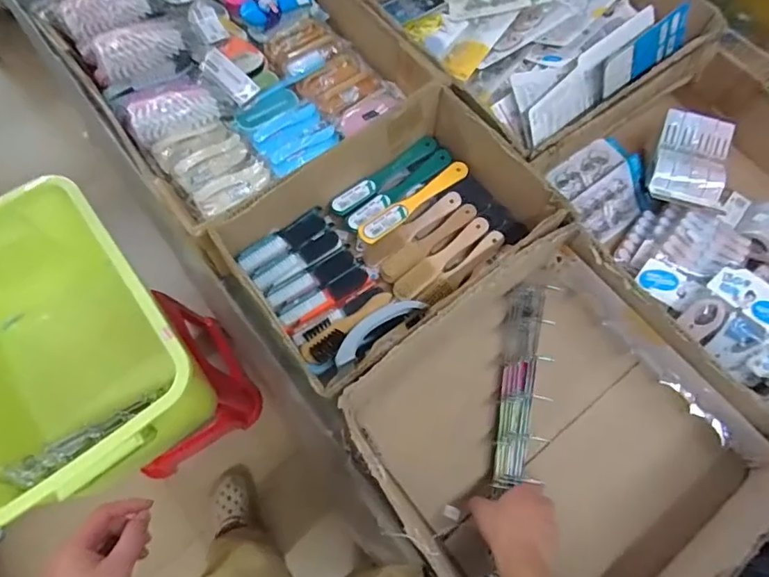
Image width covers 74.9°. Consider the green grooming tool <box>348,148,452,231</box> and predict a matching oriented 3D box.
[{"bbox_3d":[0.029,-0.172,0.867,0.217,0.019,0.033,-37,73,-14],"label":"green grooming tool"}]

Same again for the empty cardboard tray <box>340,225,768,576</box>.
[{"bbox_3d":[0.237,0.202,0.686,0.472,0.178,0.433,-37,73,-14],"label":"empty cardboard tray"}]

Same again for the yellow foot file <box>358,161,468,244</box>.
[{"bbox_3d":[0.049,-0.149,0.856,0.224,0.011,0.040,-36,73,-14],"label":"yellow foot file"}]

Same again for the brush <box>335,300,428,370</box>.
[{"bbox_3d":[-0.012,0.059,0.755,0.158,0.034,0.047,-36,73,-14],"label":"brush"}]

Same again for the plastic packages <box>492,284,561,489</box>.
[{"bbox_3d":[0.206,0.133,0.752,0.069,0.046,0.309,12,63,4],"label":"plastic packages"}]

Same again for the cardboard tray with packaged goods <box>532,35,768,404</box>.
[{"bbox_3d":[0.575,-0.073,0.823,0.496,0.177,0.573,-35,73,-14],"label":"cardboard tray with packaged goods"}]

